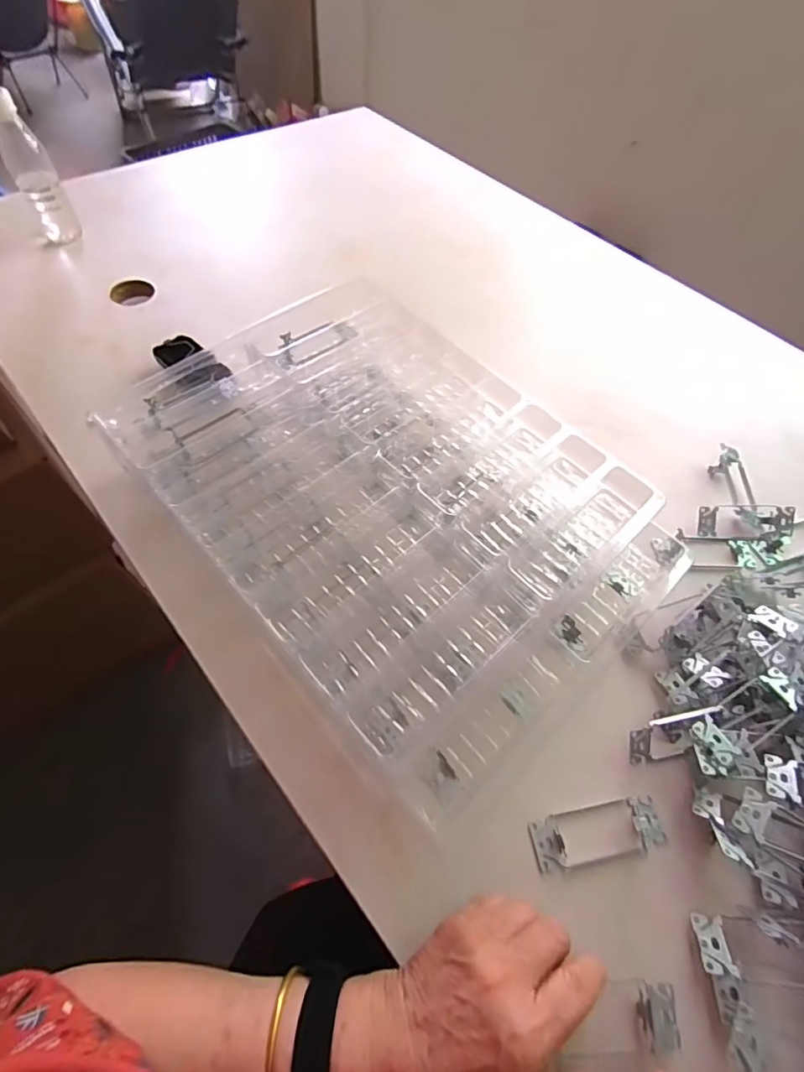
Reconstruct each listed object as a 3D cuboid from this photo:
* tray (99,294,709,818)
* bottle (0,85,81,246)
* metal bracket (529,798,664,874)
[{"bbox_3d":[-0.005,-0.046,0.465,0.363,0.047,0.479,-37,73,-20],"label":"tray"},{"bbox_3d":[-0.523,-0.514,0.684,0.055,0.179,0.060,-26,64,-18],"label":"bottle"},{"bbox_3d":[0.154,0.234,0.379,0.105,0.013,0.035,-7,60,-8],"label":"metal bracket"}]

